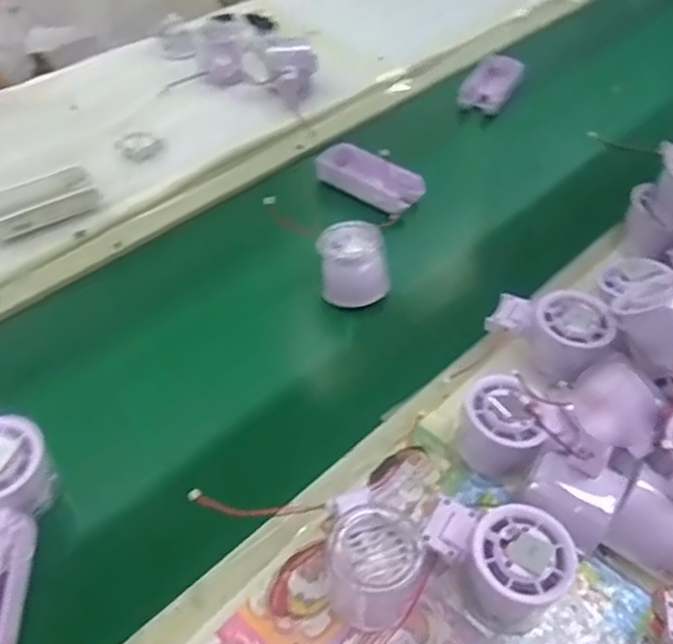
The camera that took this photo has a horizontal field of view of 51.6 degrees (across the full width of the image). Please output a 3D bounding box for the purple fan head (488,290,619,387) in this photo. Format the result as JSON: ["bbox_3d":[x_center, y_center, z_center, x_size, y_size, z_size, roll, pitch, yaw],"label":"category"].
[{"bbox_3d":[0.169,0.005,0.547,0.092,0.052,0.057,37,55,27],"label":"purple fan head"}]

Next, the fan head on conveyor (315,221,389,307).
[{"bbox_3d":[0.014,-0.054,0.625,0.057,0.054,0.055,-4,47,-8],"label":"fan head on conveyor"}]

